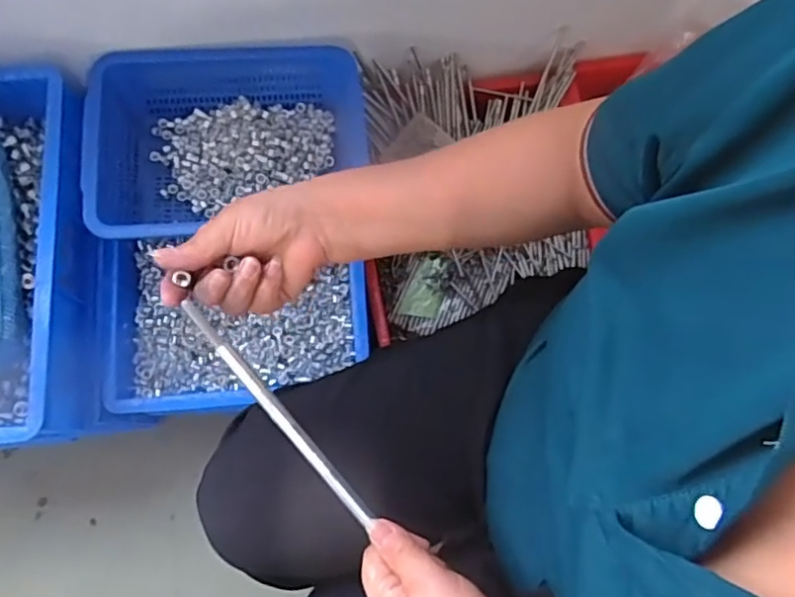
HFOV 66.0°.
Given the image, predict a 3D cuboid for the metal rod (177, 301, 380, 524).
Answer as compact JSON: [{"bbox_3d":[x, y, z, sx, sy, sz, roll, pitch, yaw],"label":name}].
[{"bbox_3d":[-0.082,0.079,0.420,0.011,0.009,0.190,-40,91,-9],"label":"metal rod"}]

